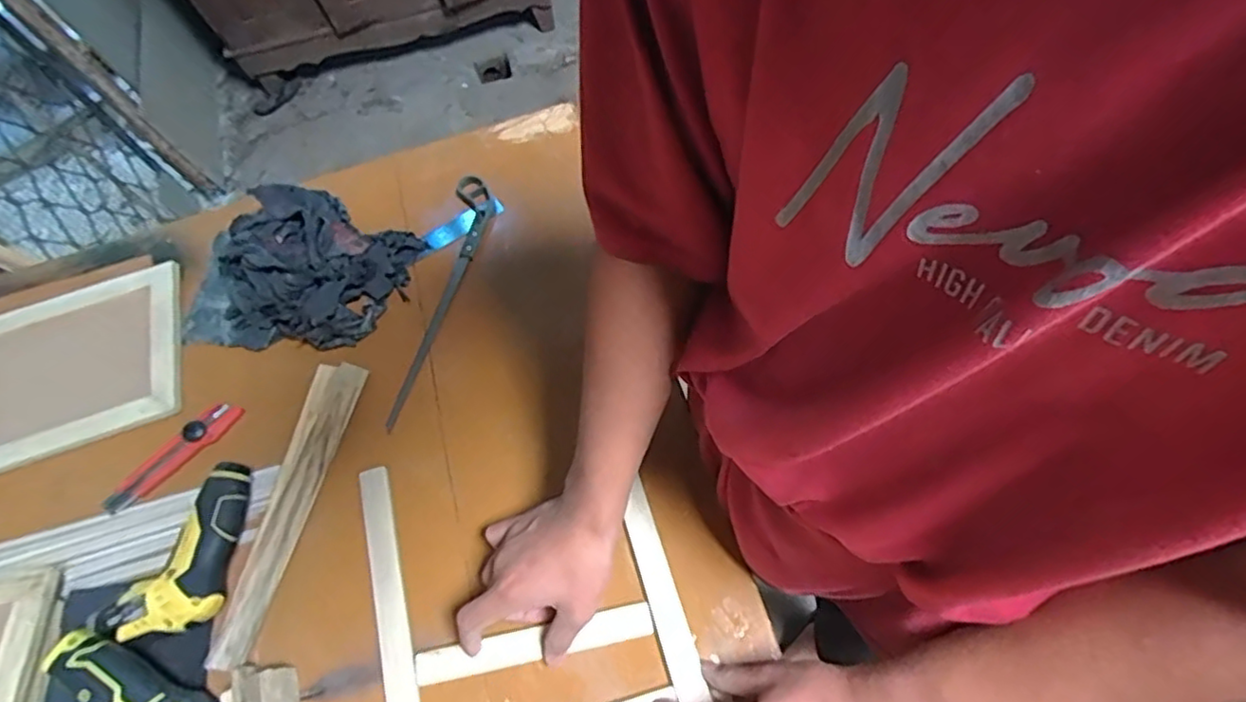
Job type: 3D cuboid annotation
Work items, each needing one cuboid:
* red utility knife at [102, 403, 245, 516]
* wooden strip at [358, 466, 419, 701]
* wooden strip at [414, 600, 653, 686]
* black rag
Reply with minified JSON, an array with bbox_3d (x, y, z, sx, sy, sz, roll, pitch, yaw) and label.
[{"bbox_3d":[-0.464,0.107,0.657,0.028,0.012,0.146,40,71,20],"label":"red utility knife"},{"bbox_3d":[-0.206,0.243,0.571,0.030,0.008,0.289,-16,63,-5],"label":"wooden strip"},{"bbox_3d":[-0.077,0.253,0.553,0.204,0.008,0.028,-13,63,-1],"label":"wooden strip"},{"bbox_3d":[-0.374,-0.101,0.734,0.250,0.057,0.188,3,63,5],"label":"black rag"}]

